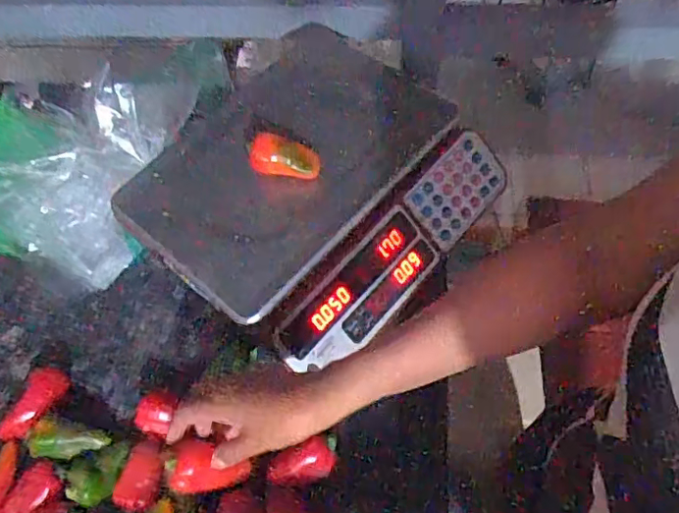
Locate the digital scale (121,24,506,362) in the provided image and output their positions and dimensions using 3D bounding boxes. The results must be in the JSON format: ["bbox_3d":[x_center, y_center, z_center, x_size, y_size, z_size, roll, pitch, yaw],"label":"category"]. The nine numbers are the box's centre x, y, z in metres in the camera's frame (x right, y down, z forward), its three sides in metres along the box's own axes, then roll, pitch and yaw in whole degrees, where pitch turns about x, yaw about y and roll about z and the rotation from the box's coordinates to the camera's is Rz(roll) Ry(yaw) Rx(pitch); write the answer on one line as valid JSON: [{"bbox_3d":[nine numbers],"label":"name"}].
[{"bbox_3d":[-0.033,-0.078,0.626,0.309,0.116,0.325,32,67,19],"label":"digital scale"}]

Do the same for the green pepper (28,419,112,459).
[{"bbox_3d":[-0.273,0.187,0.572,0.078,0.024,0.033,4,60,5],"label":"green pepper"}]

